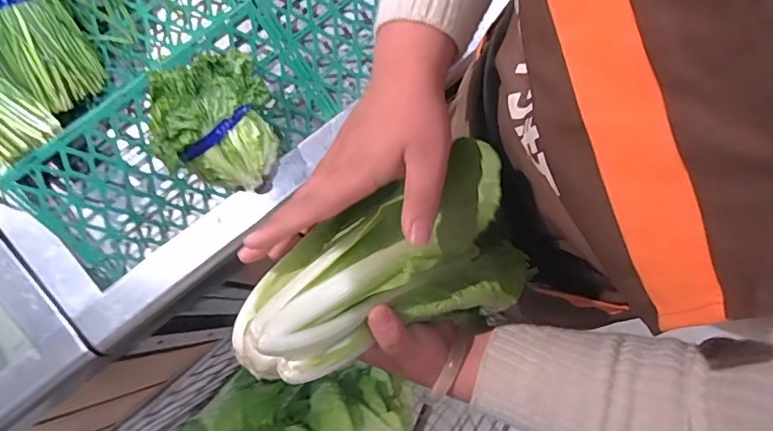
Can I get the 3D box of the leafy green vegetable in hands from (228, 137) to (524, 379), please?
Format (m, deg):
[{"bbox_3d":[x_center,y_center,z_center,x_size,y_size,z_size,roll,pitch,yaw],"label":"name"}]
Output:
[{"bbox_3d":[-0.006,0.045,0.363,0.222,0.099,0.107,-23,79,-14],"label":"leafy green vegetable in hands"}]

